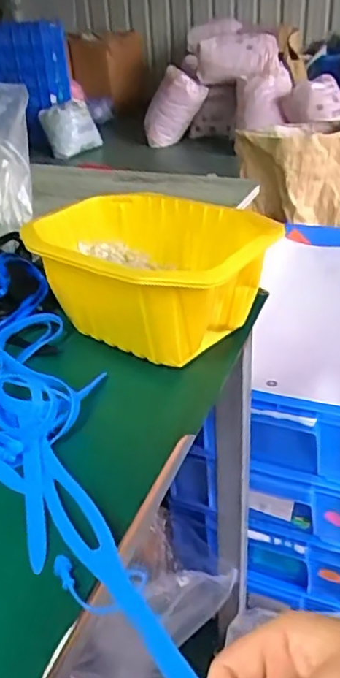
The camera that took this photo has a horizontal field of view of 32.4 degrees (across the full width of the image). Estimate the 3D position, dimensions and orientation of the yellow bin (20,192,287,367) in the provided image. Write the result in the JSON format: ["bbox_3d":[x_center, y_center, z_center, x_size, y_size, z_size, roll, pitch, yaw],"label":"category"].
[{"bbox_3d":[-0.021,-0.066,0.604,0.259,0.110,0.176,22,40,36],"label":"yellow bin"}]

